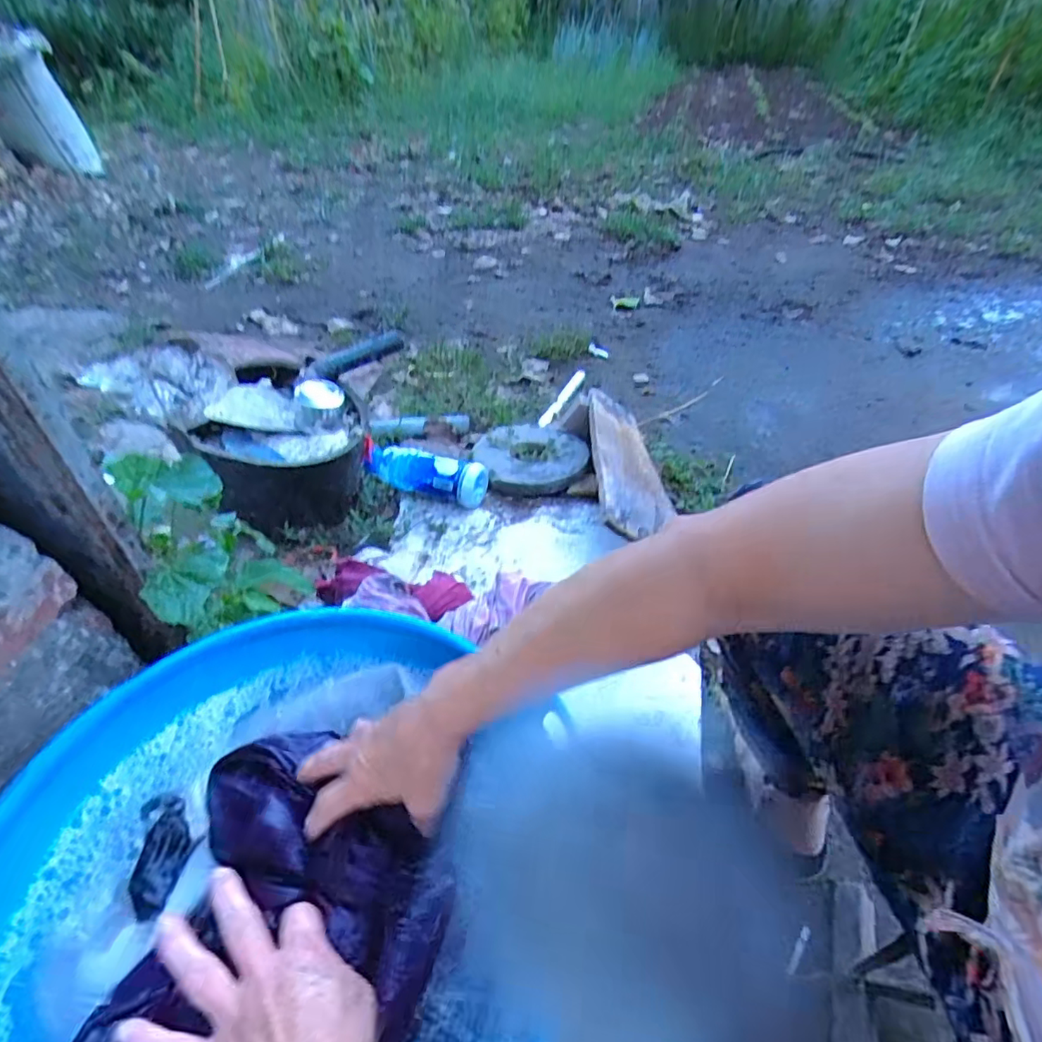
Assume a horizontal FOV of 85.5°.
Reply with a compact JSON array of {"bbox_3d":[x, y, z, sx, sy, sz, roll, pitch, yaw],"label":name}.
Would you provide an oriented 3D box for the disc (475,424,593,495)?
[{"bbox_3d":[0.016,-0.120,0.992,0.188,0.028,0.193,0,42,0],"label":"disc"}]

